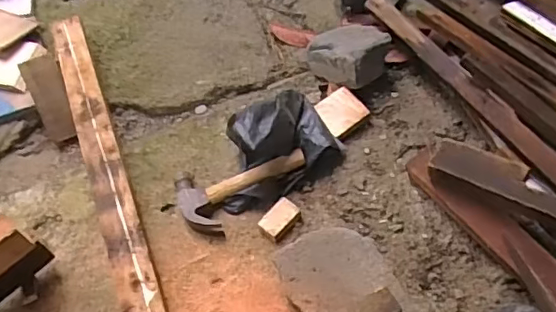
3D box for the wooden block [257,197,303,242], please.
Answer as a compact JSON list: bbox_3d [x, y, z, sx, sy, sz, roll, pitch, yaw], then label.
[{"bbox_3d":[0.003,0.100,0.874,0.040,0.029,0.067,35,64,26],"label":"wooden block"}]

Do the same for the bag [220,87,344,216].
[{"bbox_3d":[-0.011,-0.019,0.905,0.217,0.127,0.129,-29,57,-15],"label":"bag"}]

